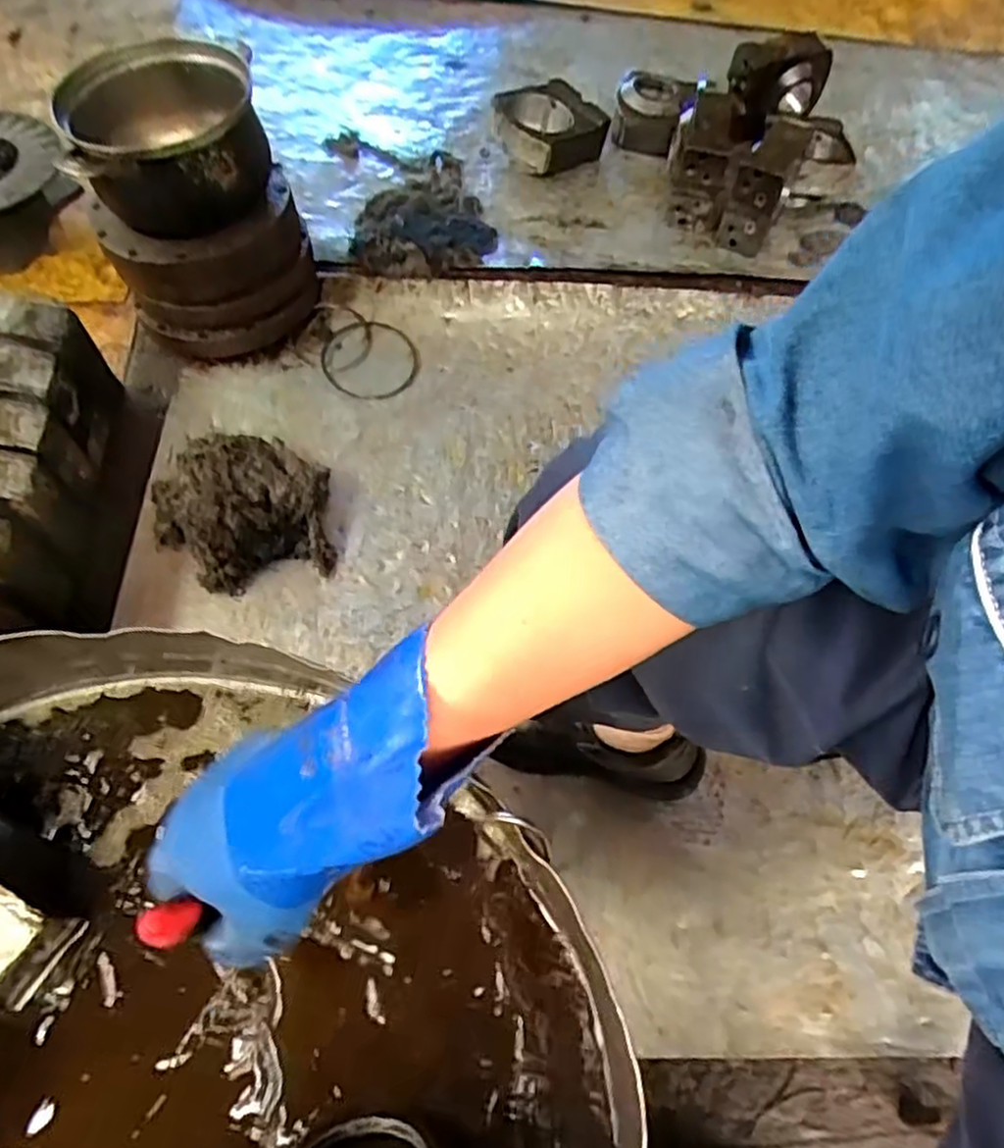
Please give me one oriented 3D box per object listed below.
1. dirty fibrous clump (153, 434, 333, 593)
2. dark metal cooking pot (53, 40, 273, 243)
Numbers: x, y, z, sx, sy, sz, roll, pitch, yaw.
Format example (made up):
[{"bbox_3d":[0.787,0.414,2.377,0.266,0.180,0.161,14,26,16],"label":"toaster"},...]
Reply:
[{"bbox_3d":[-0.305,-0.077,0.861,0.194,0.061,0.185,0,64,-1],"label":"dirty fibrous clump"},{"bbox_3d":[-0.392,-0.497,0.848,0.220,0.110,0.190,-7,63,-8],"label":"dark metal cooking pot"}]

